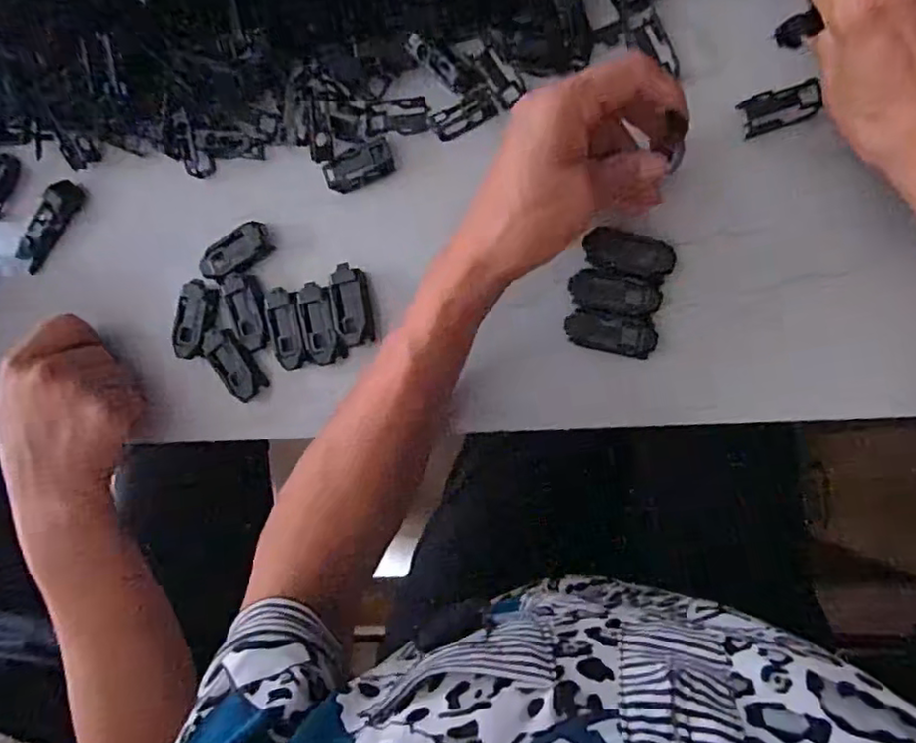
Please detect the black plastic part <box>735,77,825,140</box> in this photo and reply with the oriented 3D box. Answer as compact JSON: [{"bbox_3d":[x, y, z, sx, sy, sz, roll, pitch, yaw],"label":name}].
[{"bbox_3d":[0.172,-0.142,0.339,0.037,0.020,0.020,-17,91,8],"label":"black plastic part"}]

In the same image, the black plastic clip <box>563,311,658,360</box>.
[{"bbox_3d":[0.087,-0.022,0.359,0.049,0.011,0.021,10,94,7],"label":"black plastic clip"}]

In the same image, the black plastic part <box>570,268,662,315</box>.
[{"bbox_3d":[0.088,-0.043,0.355,0.049,0.009,0.022,13,95,7],"label":"black plastic part"}]

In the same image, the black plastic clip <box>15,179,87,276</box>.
[{"bbox_3d":[-0.282,-0.100,0.430,0.017,0.013,0.069,41,97,4],"label":"black plastic clip"}]

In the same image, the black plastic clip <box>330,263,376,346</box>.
[{"bbox_3d":[-0.065,-0.041,0.388,0.024,0.007,0.049,-9,92,8],"label":"black plastic clip"}]

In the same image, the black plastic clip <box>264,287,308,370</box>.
[{"bbox_3d":[-0.107,-0.027,0.395,0.023,0.005,0.051,-10,92,8],"label":"black plastic clip"}]

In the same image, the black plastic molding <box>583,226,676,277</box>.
[{"bbox_3d":[0.095,-0.066,0.351,0.050,0.006,0.022,14,95,7],"label":"black plastic molding"}]

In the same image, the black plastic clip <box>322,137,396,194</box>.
[{"bbox_3d":[-0.060,-0.125,0.384,0.043,0.008,0.021,-22,90,8],"label":"black plastic clip"}]

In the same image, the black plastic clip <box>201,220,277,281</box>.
[{"bbox_3d":[-0.141,-0.076,0.404,0.048,0.011,0.025,-32,89,8],"label":"black plastic clip"}]

